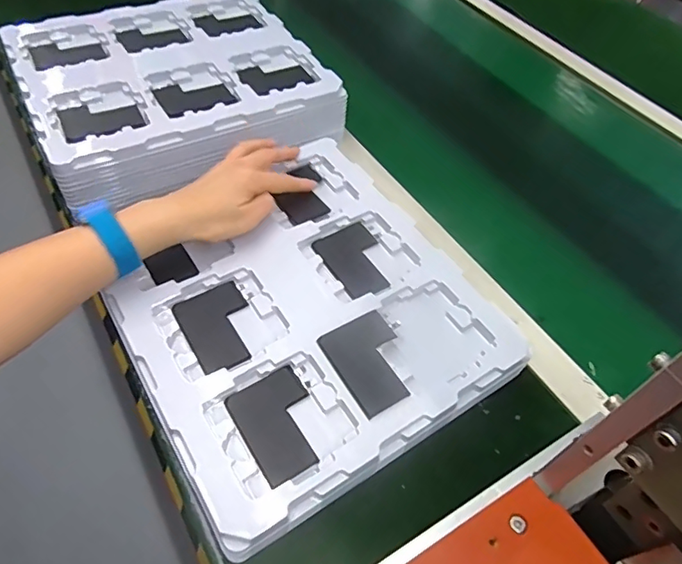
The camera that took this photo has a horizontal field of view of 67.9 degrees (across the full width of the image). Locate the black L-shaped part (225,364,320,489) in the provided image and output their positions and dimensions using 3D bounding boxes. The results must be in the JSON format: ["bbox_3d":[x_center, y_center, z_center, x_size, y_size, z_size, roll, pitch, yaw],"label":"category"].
[{"bbox_3d":[-0.043,0.103,0.371,0.057,0.007,0.078,-26,58,-23],"label":"black L-shaped part"}]

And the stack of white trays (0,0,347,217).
[{"bbox_3d":[-0.197,-0.238,0.600,0.311,0.061,0.288,-22,57,-21],"label":"stack of white trays"}]

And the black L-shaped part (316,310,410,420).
[{"bbox_3d":[0.025,0.063,0.401,0.055,0.012,0.076,-24,58,-22],"label":"black L-shaped part"}]

